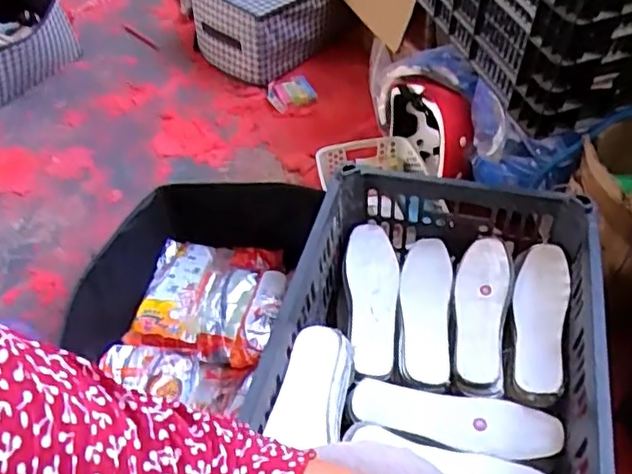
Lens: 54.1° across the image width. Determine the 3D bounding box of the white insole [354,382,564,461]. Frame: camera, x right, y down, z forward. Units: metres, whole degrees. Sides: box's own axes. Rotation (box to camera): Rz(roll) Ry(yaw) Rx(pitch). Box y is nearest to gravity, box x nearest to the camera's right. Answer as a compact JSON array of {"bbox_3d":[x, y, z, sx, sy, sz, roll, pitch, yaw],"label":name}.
[{"bbox_3d":[0.157,0.212,0.710,0.230,0.016,0.066,6,46,11],"label":"white insole"}]

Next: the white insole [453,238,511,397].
[{"bbox_3d":[0.208,0.093,0.786,0.066,0.037,0.215,8,47,13],"label":"white insole"}]

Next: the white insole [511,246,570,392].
[{"bbox_3d":[0.278,0.096,0.773,0.063,0.035,0.221,11,47,16],"label":"white insole"}]

